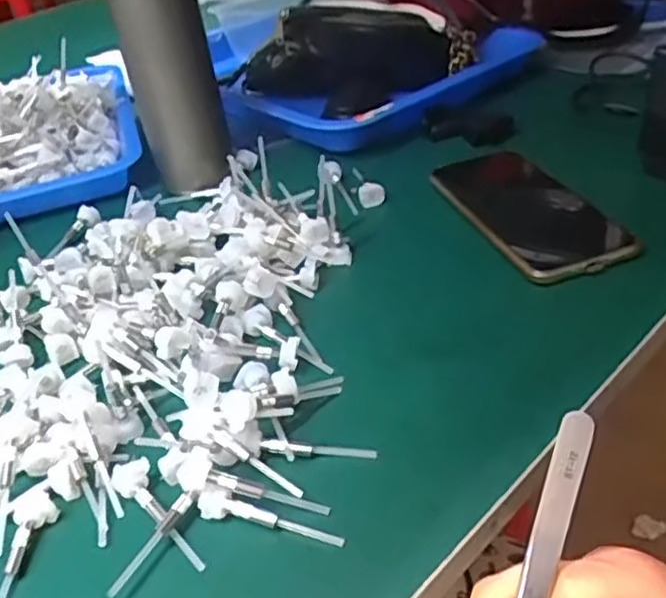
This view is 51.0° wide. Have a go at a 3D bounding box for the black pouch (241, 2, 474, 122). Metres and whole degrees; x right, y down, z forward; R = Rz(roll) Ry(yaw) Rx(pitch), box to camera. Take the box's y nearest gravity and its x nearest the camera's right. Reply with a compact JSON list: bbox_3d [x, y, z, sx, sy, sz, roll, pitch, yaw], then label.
[{"bbox_3d":[0.018,-0.230,0.645,0.218,0.086,0.053,-1,37,10],"label":"black pouch"}]

